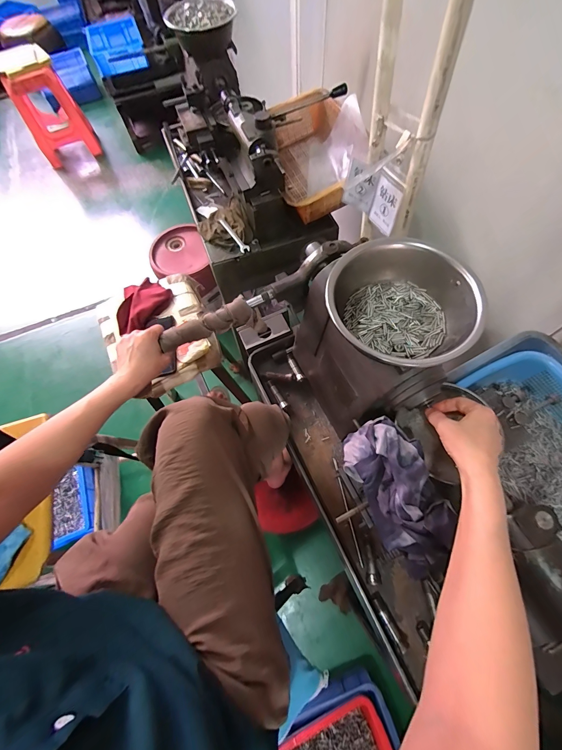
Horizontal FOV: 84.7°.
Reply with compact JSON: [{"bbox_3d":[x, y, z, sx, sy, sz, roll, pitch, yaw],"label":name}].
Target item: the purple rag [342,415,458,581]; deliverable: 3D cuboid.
[{"bbox_3d":[0.149,0.141,0.383,0.094,0.055,0.182,-23,66,-7],"label":"purple rag"}]

